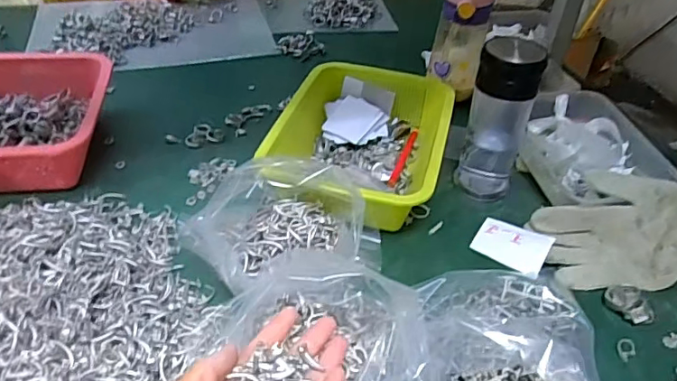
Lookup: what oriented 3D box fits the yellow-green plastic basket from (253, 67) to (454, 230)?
[{"bbox_3d":[0.034,-0.066,0.670,0.194,0.071,0.246,13,41,11],"label":"yellow-green plastic basket"}]

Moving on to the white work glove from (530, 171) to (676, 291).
[{"bbox_3d":[0.305,0.038,0.573,0.169,0.065,0.123,-6,41,-11],"label":"white work glove"}]

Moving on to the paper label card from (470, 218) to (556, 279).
[{"bbox_3d":[0.190,0.059,0.588,0.075,0.006,0.053,21,63,29],"label":"paper label card"}]

